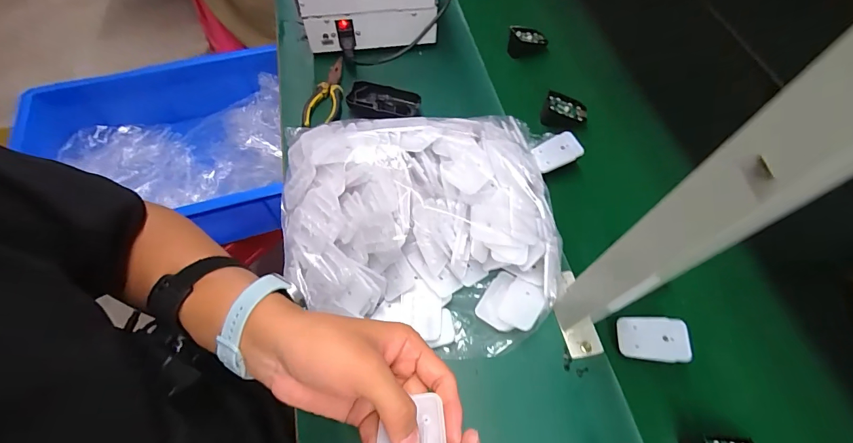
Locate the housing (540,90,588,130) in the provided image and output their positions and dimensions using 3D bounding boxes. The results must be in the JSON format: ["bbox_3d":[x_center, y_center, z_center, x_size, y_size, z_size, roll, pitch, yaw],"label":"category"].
[{"bbox_3d":[0.215,-0.170,0.593,0.069,0.039,0.046,14,63,6],"label":"housing"}]

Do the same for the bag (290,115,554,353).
[{"bbox_3d":[-0.015,-0.002,0.465,0.339,0.086,0.308,-1,62,-2],"label":"bag"}]

